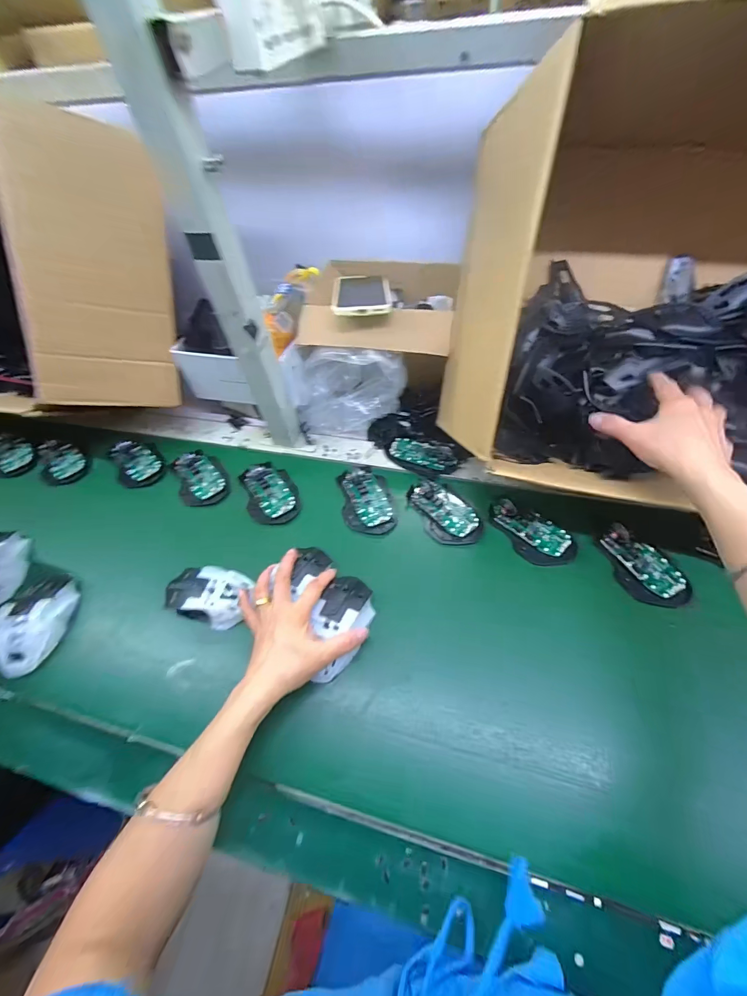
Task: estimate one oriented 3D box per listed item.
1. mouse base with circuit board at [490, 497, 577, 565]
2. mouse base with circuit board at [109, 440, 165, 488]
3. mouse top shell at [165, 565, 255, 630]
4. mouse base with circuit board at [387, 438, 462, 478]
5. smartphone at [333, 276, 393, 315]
[{"bbox_3d":[0.202,0.041,0.486,0.063,0.021,0.114,-40,61,-22],"label":"mouse base with circuit board"},{"bbox_3d":[-0.383,-0.060,0.603,0.063,0.025,0.101,-38,60,-21],"label":"mouse base with circuit board"},{"bbox_3d":[-0.203,0.114,0.456,0.101,0.036,0.066,8,55,11],"label":"mouse top shell"},{"bbox_3d":[0.073,-0.069,0.578,0.112,0.021,0.064,25,60,21],"label":"mouse base with circuit board"},{"bbox_3d":[-0.017,-0.307,0.564,0.083,0.010,0.166,-3,44,1],"label":"smartphone"}]

